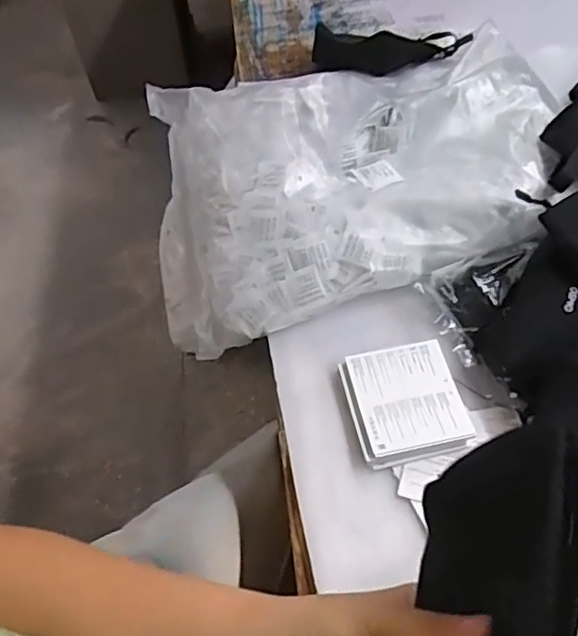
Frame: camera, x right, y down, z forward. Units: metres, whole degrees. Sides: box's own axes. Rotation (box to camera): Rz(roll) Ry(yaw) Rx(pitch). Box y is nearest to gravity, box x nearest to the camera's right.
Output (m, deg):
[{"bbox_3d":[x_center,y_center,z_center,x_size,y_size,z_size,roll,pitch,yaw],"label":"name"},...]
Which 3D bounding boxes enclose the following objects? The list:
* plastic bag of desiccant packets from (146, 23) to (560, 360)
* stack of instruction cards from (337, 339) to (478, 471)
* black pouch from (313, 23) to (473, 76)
[{"bbox_3d":[0.071,-0.166,0.677,0.446,0.100,0.339,-12,56,-4],"label":"plastic bag of desiccant packets"},{"bbox_3d":[0.103,0.076,0.534,0.098,0.018,0.108,-10,55,-3],"label":"stack of instruction cards"},{"bbox_3d":[0.110,-0.359,0.779,0.213,0.048,0.086,24,59,38],"label":"black pouch"}]

